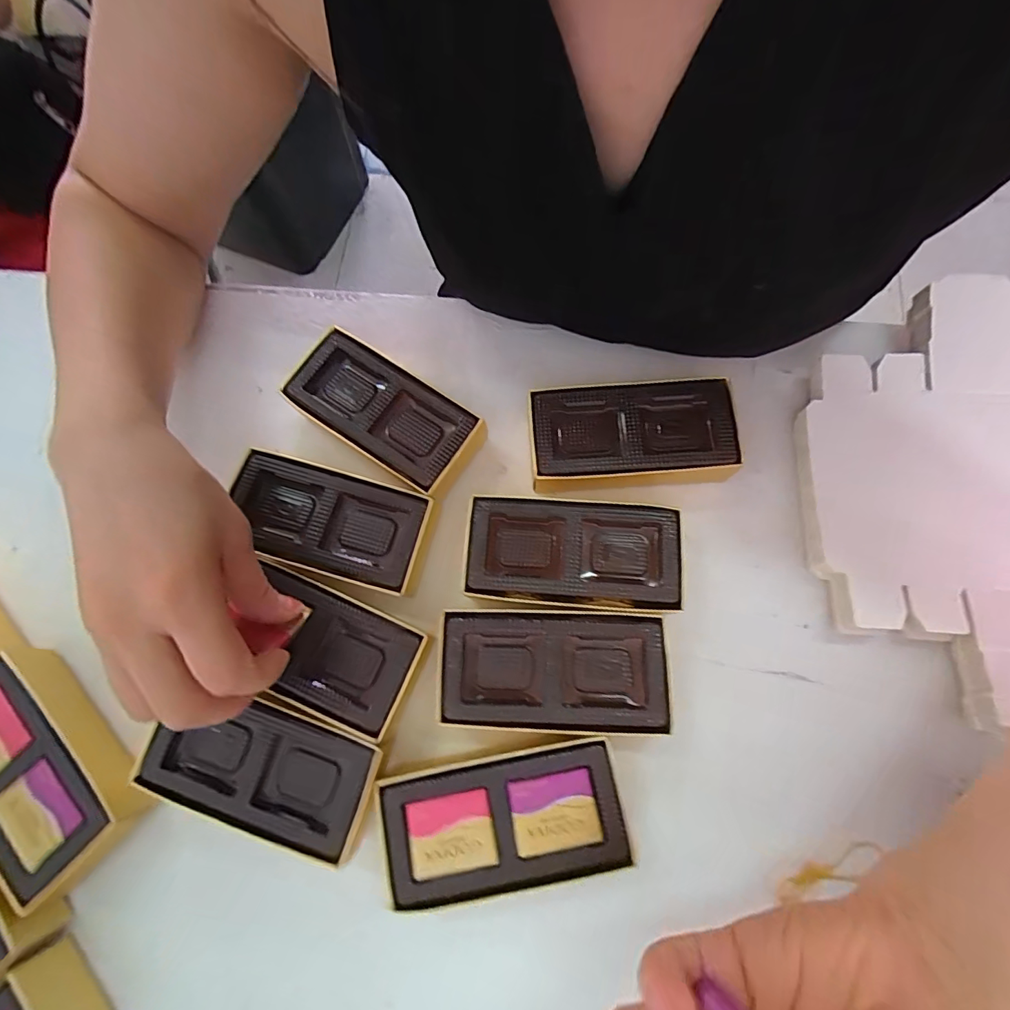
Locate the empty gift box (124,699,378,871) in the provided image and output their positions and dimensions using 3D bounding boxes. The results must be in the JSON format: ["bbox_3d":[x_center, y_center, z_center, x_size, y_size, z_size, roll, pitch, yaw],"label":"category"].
[{"bbox_3d":[-0.121,0.130,0.244,0.115,0.037,0.057,16,77,5],"label":"empty gift box"}]

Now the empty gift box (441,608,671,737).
[{"bbox_3d":[0.023,0.086,0.254,0.110,0.035,0.056,2,76,2],"label":"empty gift box"}]

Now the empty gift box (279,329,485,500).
[{"bbox_3d":[-0.072,-0.054,0.295,0.121,0.033,0.055,34,79,9],"label":"empty gift box"}]

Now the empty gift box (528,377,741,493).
[{"bbox_3d":[0.071,-0.040,0.281,0.111,0.030,0.057,-1,76,1],"label":"empty gift box"}]

